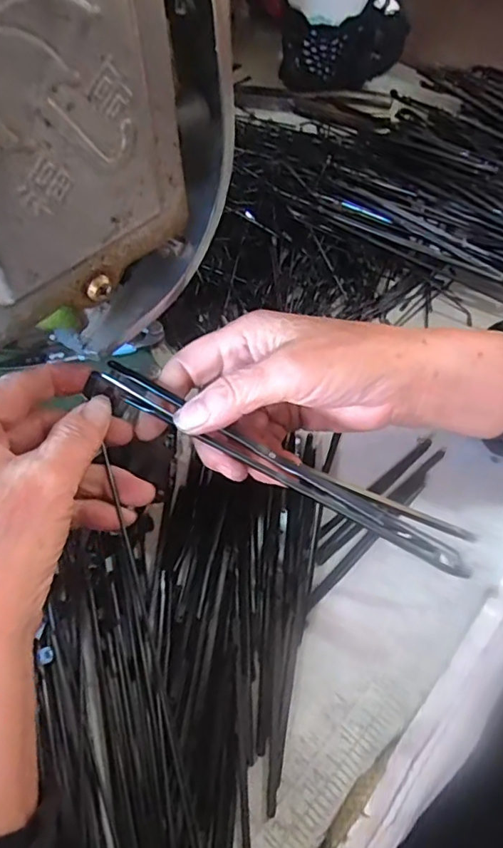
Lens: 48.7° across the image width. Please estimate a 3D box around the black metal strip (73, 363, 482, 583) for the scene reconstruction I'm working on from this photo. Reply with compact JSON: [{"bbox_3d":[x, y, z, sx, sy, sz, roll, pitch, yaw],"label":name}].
[{"bbox_3d":[0.010,0.016,0.254,0.185,0.011,0.023,26,63,9],"label":"black metal strip"}]

